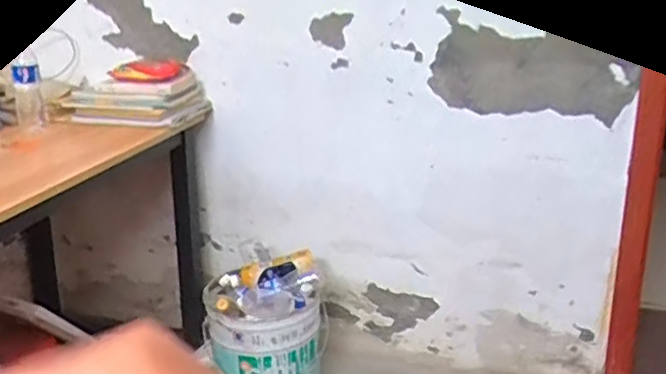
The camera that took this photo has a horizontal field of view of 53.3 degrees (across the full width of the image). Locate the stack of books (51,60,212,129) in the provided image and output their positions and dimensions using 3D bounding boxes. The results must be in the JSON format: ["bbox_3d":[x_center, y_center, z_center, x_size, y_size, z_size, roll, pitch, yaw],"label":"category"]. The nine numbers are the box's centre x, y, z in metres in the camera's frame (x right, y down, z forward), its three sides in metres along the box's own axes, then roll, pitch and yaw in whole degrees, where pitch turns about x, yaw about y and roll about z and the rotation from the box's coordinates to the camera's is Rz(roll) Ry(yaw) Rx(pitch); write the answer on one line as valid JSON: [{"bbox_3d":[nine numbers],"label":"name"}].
[{"bbox_3d":[-0.517,-0.242,1.688,0.325,0.142,0.243,4,20,16],"label":"stack of books"}]

